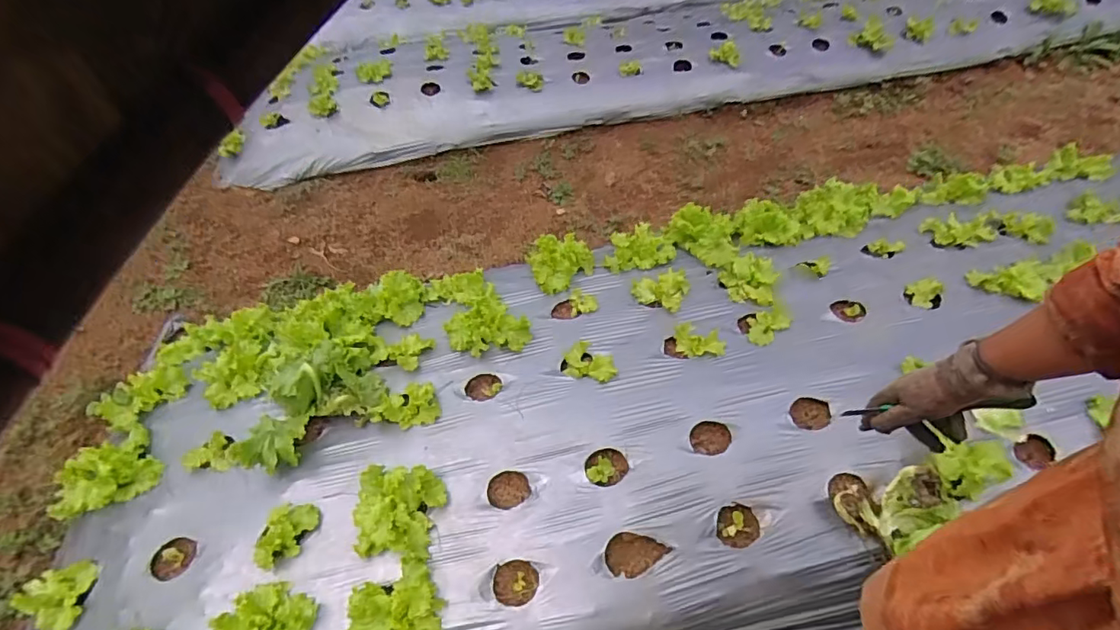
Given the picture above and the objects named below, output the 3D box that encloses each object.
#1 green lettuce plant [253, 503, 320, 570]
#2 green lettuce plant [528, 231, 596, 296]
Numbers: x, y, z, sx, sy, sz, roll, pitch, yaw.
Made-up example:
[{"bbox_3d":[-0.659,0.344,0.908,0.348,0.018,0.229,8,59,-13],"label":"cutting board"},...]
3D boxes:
[{"bbox_3d":[-0.483,0.378,0.922,0.084,0.051,0.108,-6,47,3],"label":"green lettuce plant"},{"bbox_3d":[0.003,-0.147,1.390,0.160,0.067,0.171,-13,48,-8],"label":"green lettuce plant"}]

